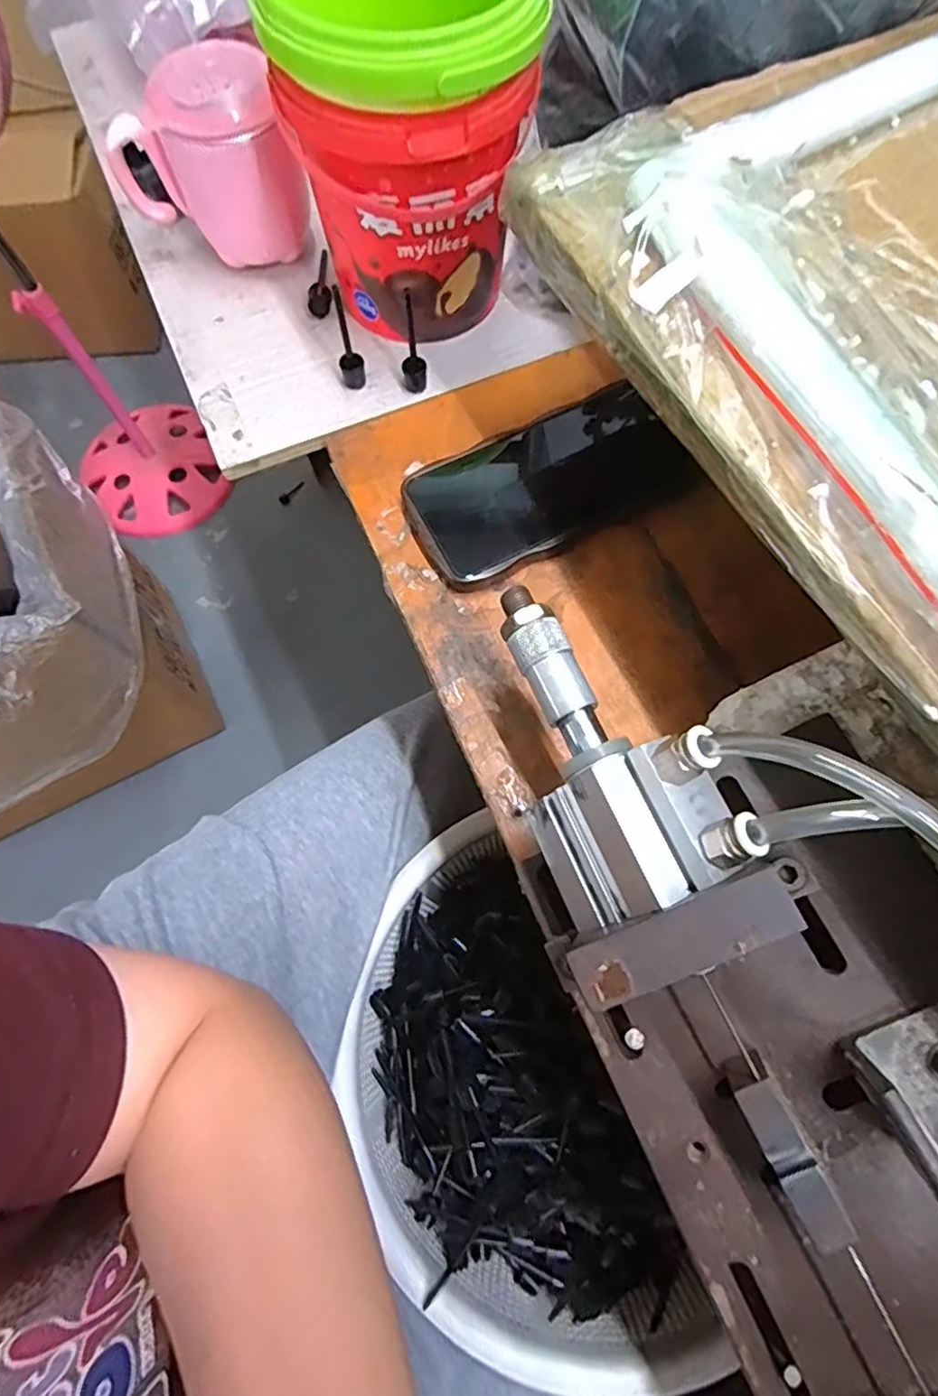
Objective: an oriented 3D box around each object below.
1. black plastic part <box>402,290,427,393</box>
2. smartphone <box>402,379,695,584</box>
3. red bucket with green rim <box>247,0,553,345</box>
[{"bbox_3d":[-0.034,-0.209,0.369,0.015,0.057,0.014,-9,71,-3],"label":"black plastic part"},{"bbox_3d":[0.045,-0.126,0.354,0.157,0.015,0.076,-29,73,-9],"label":"smartphone"},{"bbox_3d":[-0.032,-0.302,0.347,0.122,0.148,0.122,-9,71,-3],"label":"red bucket with green rim"}]

